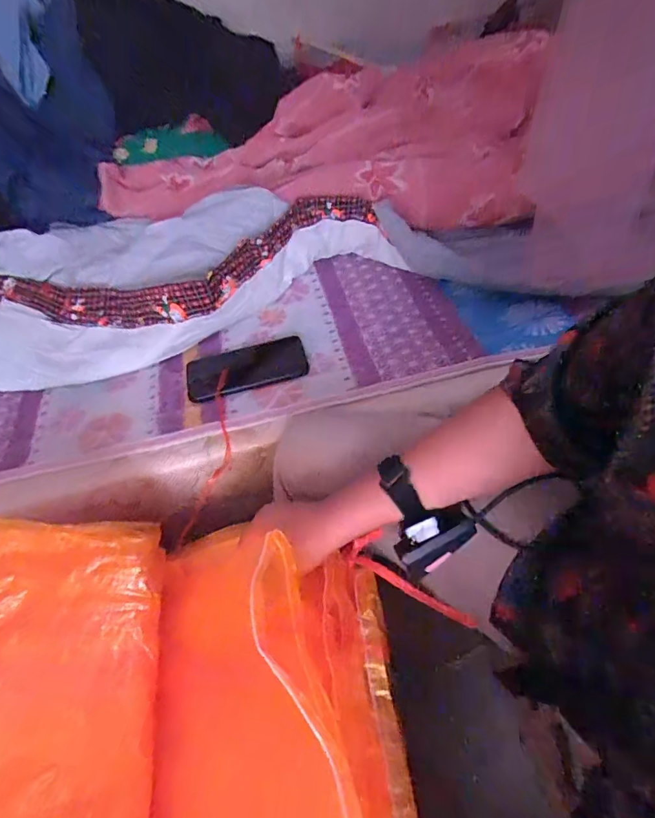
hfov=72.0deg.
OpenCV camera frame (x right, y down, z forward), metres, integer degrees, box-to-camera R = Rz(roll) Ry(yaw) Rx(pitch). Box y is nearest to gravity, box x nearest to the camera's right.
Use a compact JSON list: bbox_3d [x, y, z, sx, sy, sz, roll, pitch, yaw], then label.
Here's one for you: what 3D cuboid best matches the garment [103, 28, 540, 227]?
[{"bbox_3d":[-0.047,-0.449,0.749,0.743,0.194,0.318,4,52,9],"label":"garment"}]

